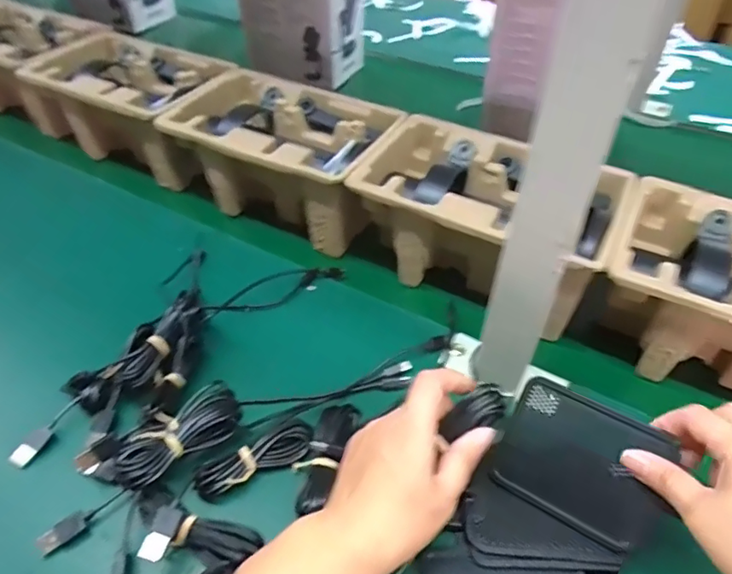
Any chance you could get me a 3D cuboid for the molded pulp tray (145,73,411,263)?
[{"bbox_3d":[-0.103,-0.145,0.591,0.266,0.105,0.151,21,46,20],"label":"molded pulp tray"}]

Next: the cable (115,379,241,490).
[{"bbox_3d":[-0.134,0.106,0.390,0.096,0.029,0.041,-32,53,-31],"label":"cable"}]

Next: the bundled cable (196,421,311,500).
[{"bbox_3d":[-0.081,0.122,0.388,0.088,0.013,0.029,-23,48,-24],"label":"bundled cable"}]

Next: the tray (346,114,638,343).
[{"bbox_3d":[0.109,-0.063,0.507,0.236,0.101,0.143,22,47,21],"label":"tray"}]

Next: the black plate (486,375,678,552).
[{"bbox_3d":[0.139,0.113,0.348,0.097,0.006,0.079,23,89,28],"label":"black plate"}]

